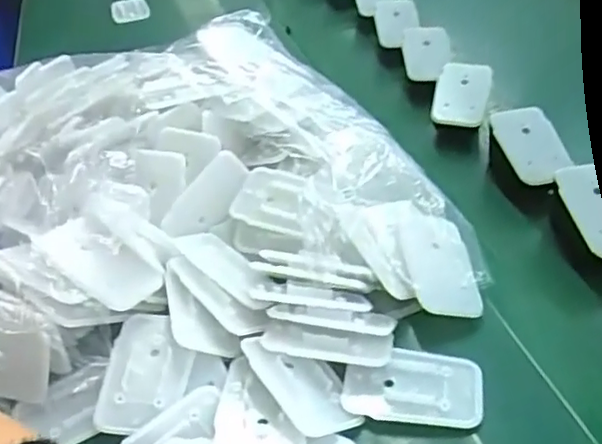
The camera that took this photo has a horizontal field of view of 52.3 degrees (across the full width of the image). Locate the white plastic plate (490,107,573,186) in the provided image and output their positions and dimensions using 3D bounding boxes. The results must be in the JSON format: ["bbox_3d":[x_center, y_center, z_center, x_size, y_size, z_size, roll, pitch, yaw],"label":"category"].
[{"bbox_3d":[0.167,-0.056,0.437,0.045,0.010,0.062,-15,70,-10],"label":"white plastic plate"}]

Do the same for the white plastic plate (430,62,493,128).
[{"bbox_3d":[0.129,-0.103,0.494,0.042,0.011,0.055,12,70,11],"label":"white plastic plate"}]

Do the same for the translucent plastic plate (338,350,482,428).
[{"bbox_3d":[0.057,0.083,0.315,0.068,0.008,0.041,4,41,10],"label":"translucent plastic plate"}]

